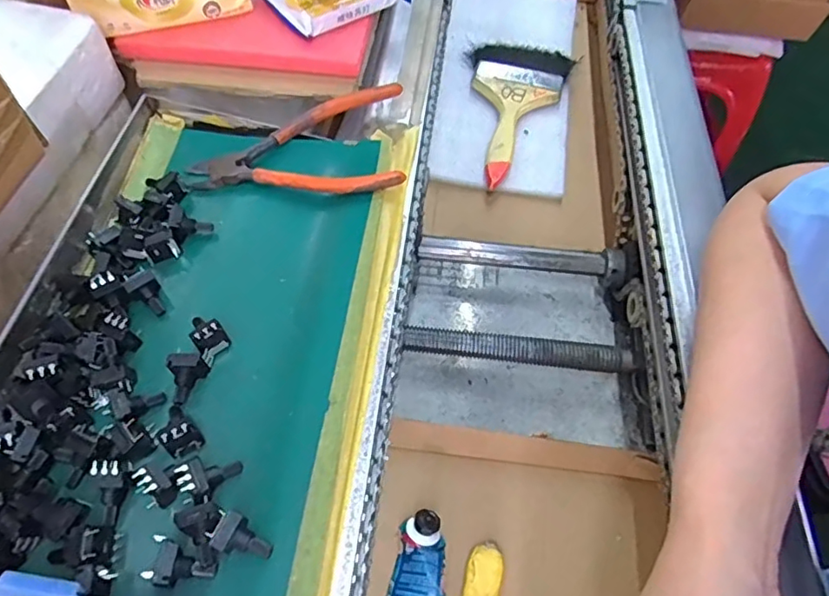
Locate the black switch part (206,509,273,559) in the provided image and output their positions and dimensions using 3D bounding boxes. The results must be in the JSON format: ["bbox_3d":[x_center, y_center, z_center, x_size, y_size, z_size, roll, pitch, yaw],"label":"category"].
[{"bbox_3d":[-0.080,0.111,0.256,0.029,0.017,0.017,24,59,13],"label":"black switch part"}]

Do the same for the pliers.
[{"bbox_3d":[-0.084,-0.108,0.393,0.150,0.020,0.096,-4,57,-4],"label":"pliers"}]

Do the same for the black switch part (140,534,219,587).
[{"bbox_3d":[-0.107,0.122,0.251,0.030,0.013,0.018,18,58,10],"label":"black switch part"}]

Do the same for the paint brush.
[{"bbox_3d":[0.105,-0.191,0.571,0.102,0.020,0.204,8,57,4],"label":"paint brush"}]

